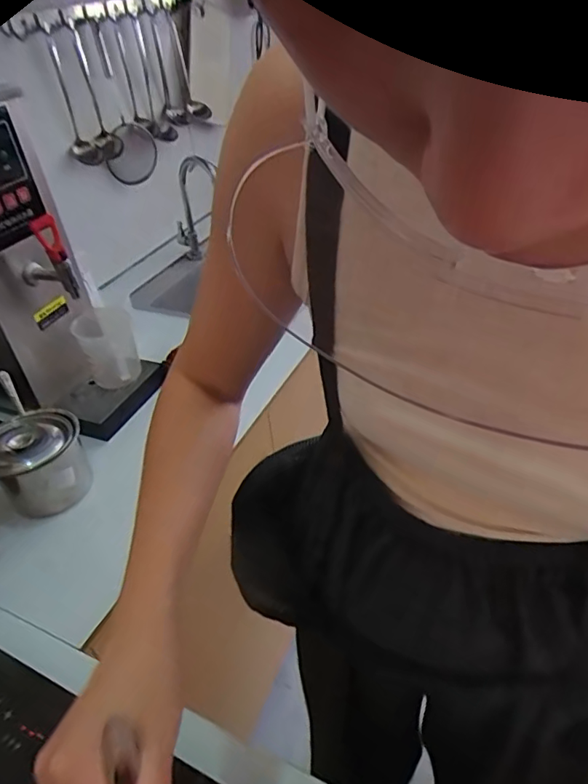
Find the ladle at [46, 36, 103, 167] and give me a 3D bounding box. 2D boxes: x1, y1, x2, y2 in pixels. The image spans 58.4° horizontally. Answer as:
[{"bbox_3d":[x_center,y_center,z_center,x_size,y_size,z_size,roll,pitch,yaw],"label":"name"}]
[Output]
[{"bbox_3d":[-0.475,-0.607,1.121,0.055,0.242,0.075,-17,40,-12],"label":"ladle"}]

